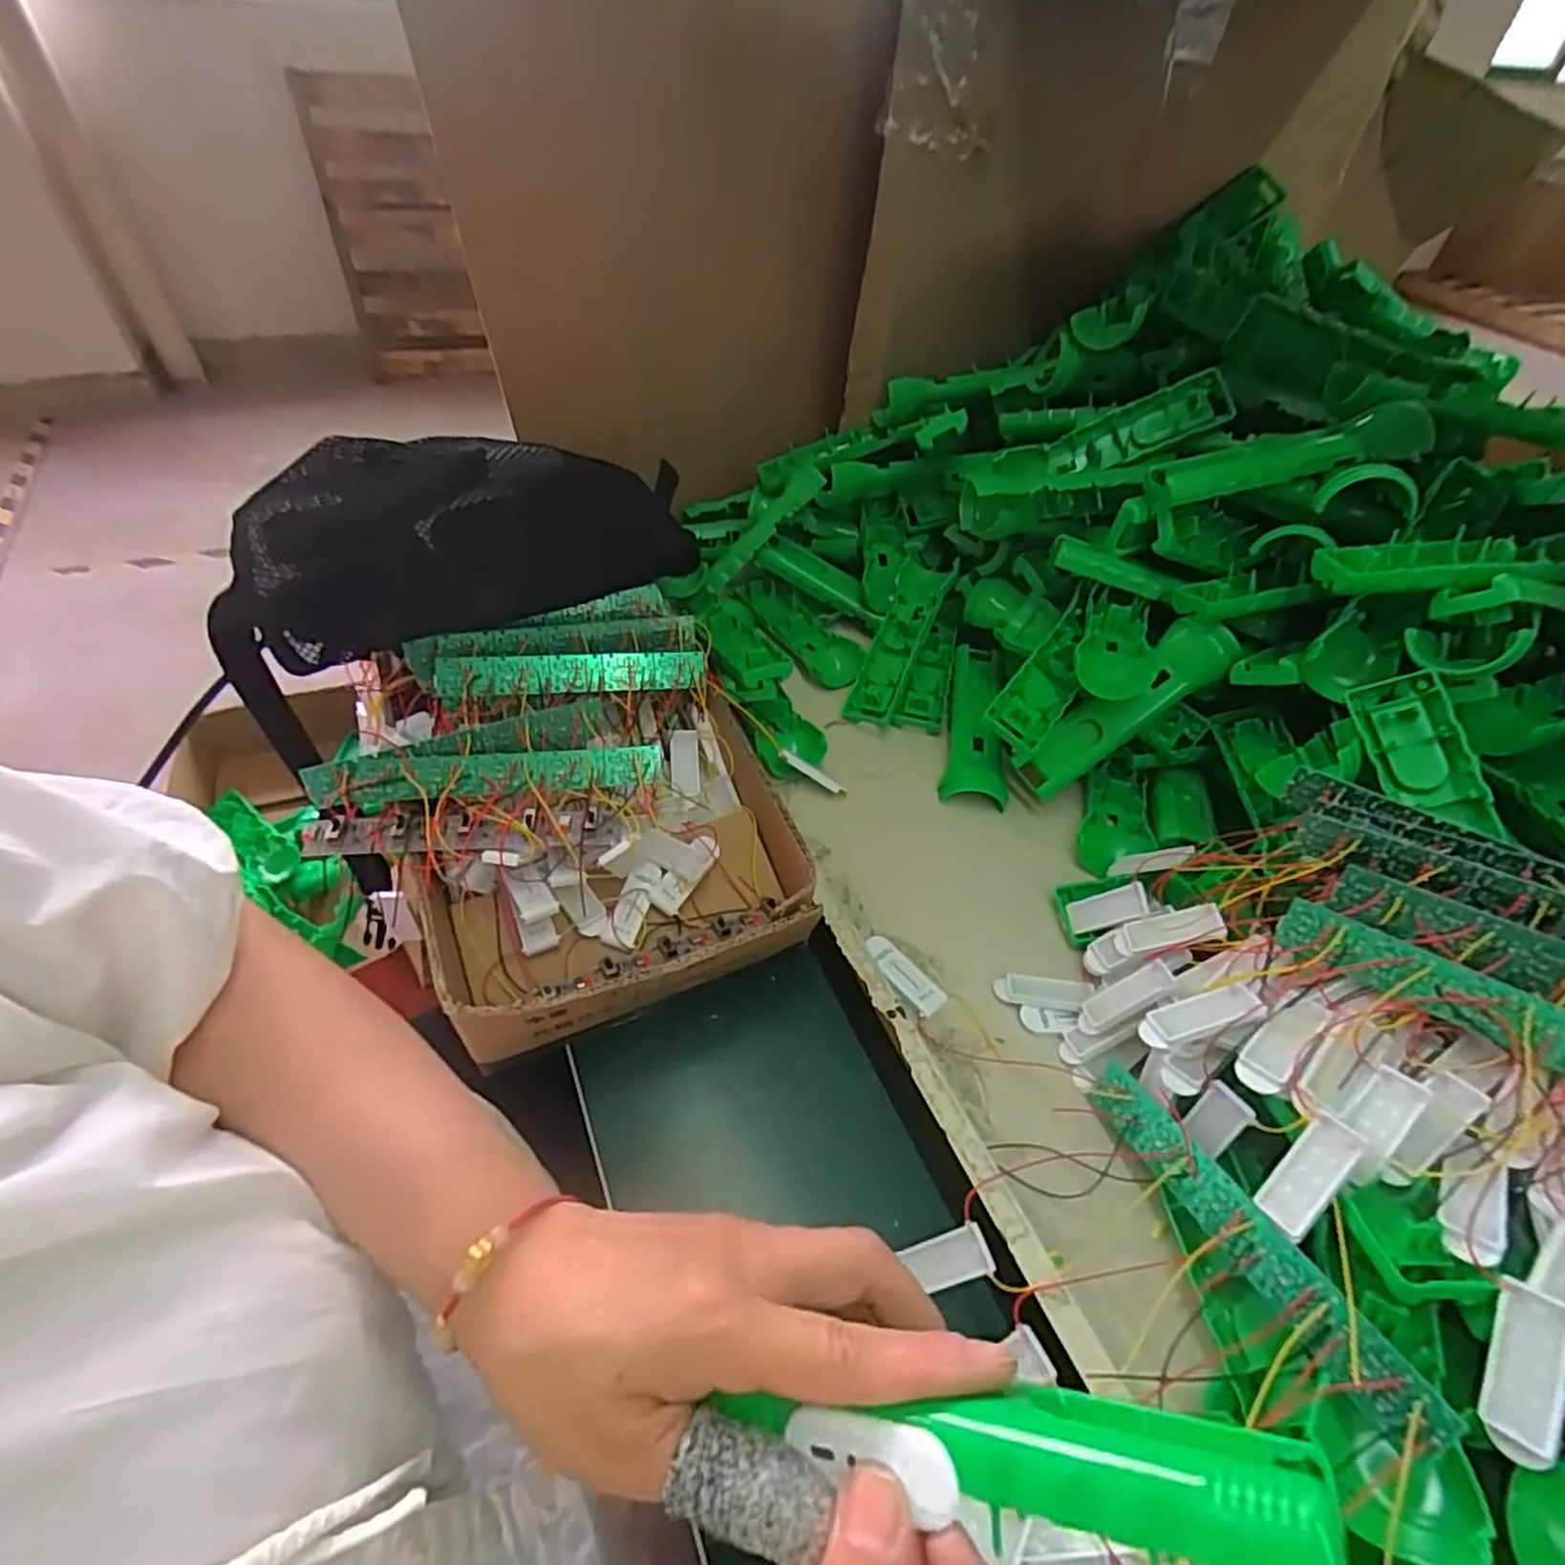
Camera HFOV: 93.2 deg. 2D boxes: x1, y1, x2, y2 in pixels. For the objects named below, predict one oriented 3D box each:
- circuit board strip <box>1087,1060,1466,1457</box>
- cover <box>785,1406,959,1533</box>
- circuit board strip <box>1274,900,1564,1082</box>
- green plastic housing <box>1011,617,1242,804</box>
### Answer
[{"bbox_3d":[0.199,0.196,0.327,0.019,0.023,0.168,-11,25,-13],"label":"circuit board strip"},{"bbox_3d":[0.022,0.171,0.188,0.045,0.007,0.015,-9,41,31],"label":"cover"},{"bbox_3d":[0.303,0.099,0.310,0.166,0.009,0.025,29,88,43],"label":"circuit board strip"},{"bbox_3d":[0.223,-0.051,0.496,0.154,0.026,0.041,-41,49,20],"label":"green plastic housing"}]

